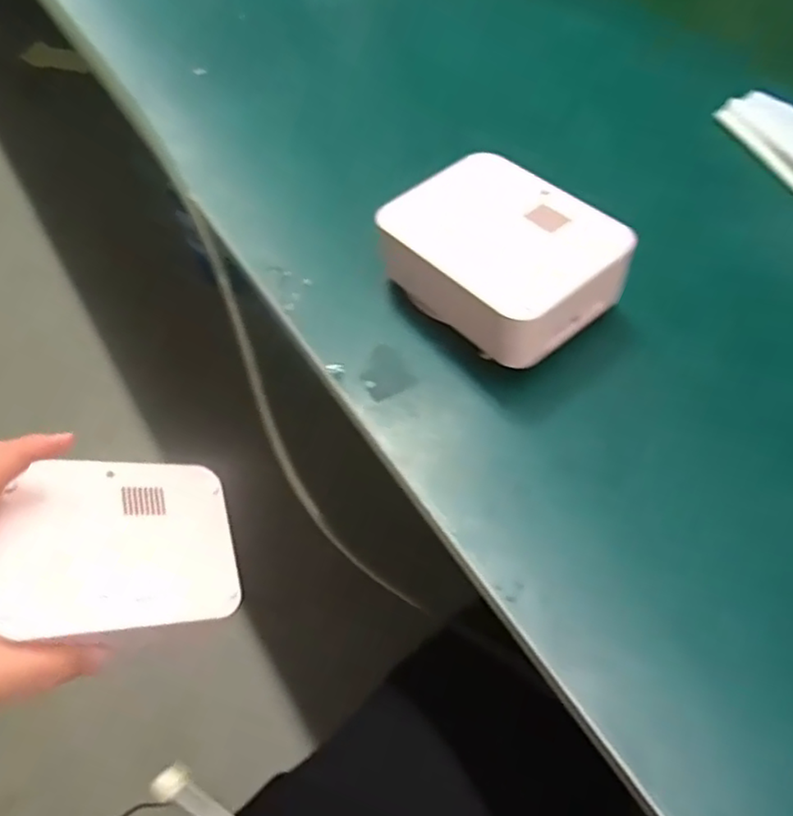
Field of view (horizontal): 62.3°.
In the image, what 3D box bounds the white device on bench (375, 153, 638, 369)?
[{"bbox_3d":[0.062,-0.090,0.396,0.105,0.049,0.131,-36,61,-18],"label":"white device on bench"}]

